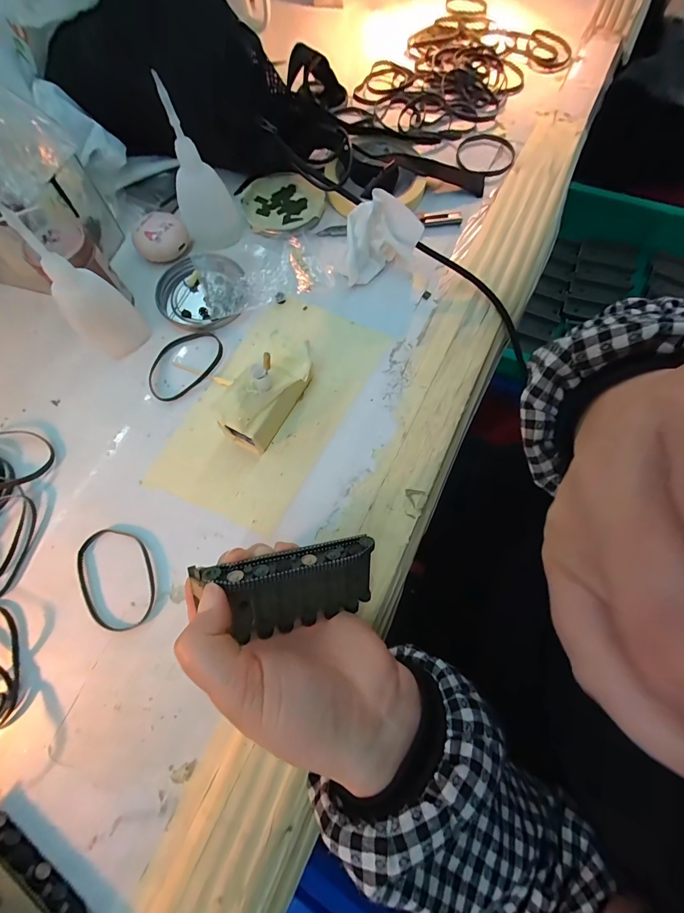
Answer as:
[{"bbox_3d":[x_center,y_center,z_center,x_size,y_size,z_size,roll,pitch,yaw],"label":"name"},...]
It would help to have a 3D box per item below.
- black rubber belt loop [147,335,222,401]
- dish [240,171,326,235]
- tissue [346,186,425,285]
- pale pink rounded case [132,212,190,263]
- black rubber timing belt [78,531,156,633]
[{"bbox_3d":[-0.132,-0.079,0.286,0.070,0.004,0.049,-41,75,-12],"label":"black rubber belt loop"},{"bbox_3d":[-0.057,-0.248,0.340,0.079,0.014,0.075,-1,73,3],"label":"dish"},{"bbox_3d":[0.030,-0.189,0.299,0.067,0.045,0.044,-25,73,-8],"label":"tissue"},{"bbox_3d":[-0.166,-0.201,0.316,0.047,0.019,0.035,-28,73,-9],"label":"pale pink rounded case"},{"bbox_3d":[-0.154,0.082,0.232,0.045,0.004,0.069,-24,73,-8],"label":"black rubber timing belt"}]

